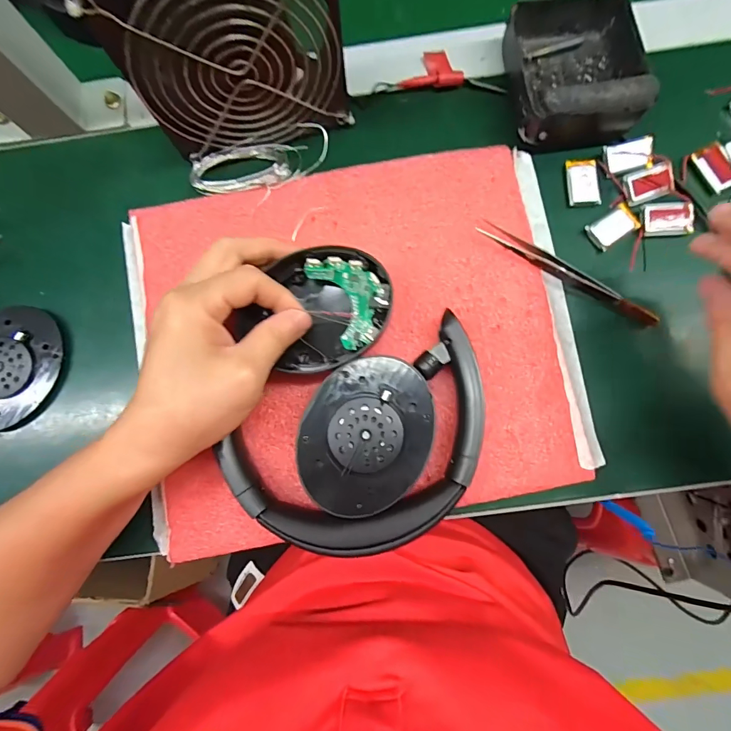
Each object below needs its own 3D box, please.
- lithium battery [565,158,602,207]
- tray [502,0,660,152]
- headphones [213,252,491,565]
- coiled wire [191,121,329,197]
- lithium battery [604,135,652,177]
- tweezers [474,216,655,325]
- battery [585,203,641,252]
[{"bbox_3d":[0.146,-0.123,0.273,0.020,0.005,0.033,-2,81,3],"label":"lithium battery"},{"bbox_3d":[0.136,-0.196,0.265,0.086,0.038,0.099,-5,81,3],"label":"tray"},{"bbox_3d":[-0.002,0.022,0.241,0.135,0.030,0.161,16,82,6],"label":"headphones"},{"bbox_3d":[-0.072,-0.139,0.277,0.094,0.009,0.035,-11,81,2],"label":"coiled wire"},{"bbox_3d":[0.176,-0.139,0.270,0.031,0.004,0.020,-11,81,2],"label":"lithium battery"},{"bbox_3d":[0.127,-0.058,0.257,0.122,0.008,0.011,32,84,8],"label":"tweezers"},{"bbox_3d":[0.163,-0.092,0.266,0.034,0.004,0.020,-33,81,-2],"label":"battery"}]

